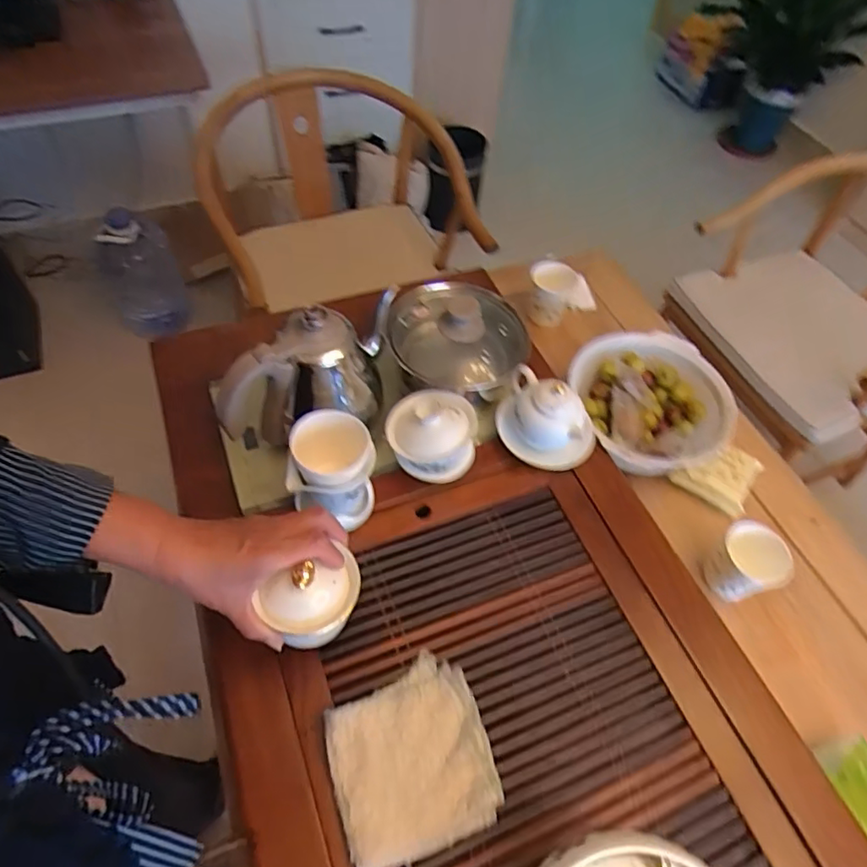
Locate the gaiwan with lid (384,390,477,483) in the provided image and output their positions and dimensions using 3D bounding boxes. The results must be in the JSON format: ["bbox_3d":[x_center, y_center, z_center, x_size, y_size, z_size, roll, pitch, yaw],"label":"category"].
[{"bbox_3d":[-0.002,0.004,0.647,0.094,0.092,0.087,3,55,-2],"label":"gaiwan with lid"}]

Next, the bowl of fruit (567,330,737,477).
[{"bbox_3d":[0.291,-0.029,0.777,0.187,0.099,0.188,3,55,-2],"label":"bowl of fruit"}]

